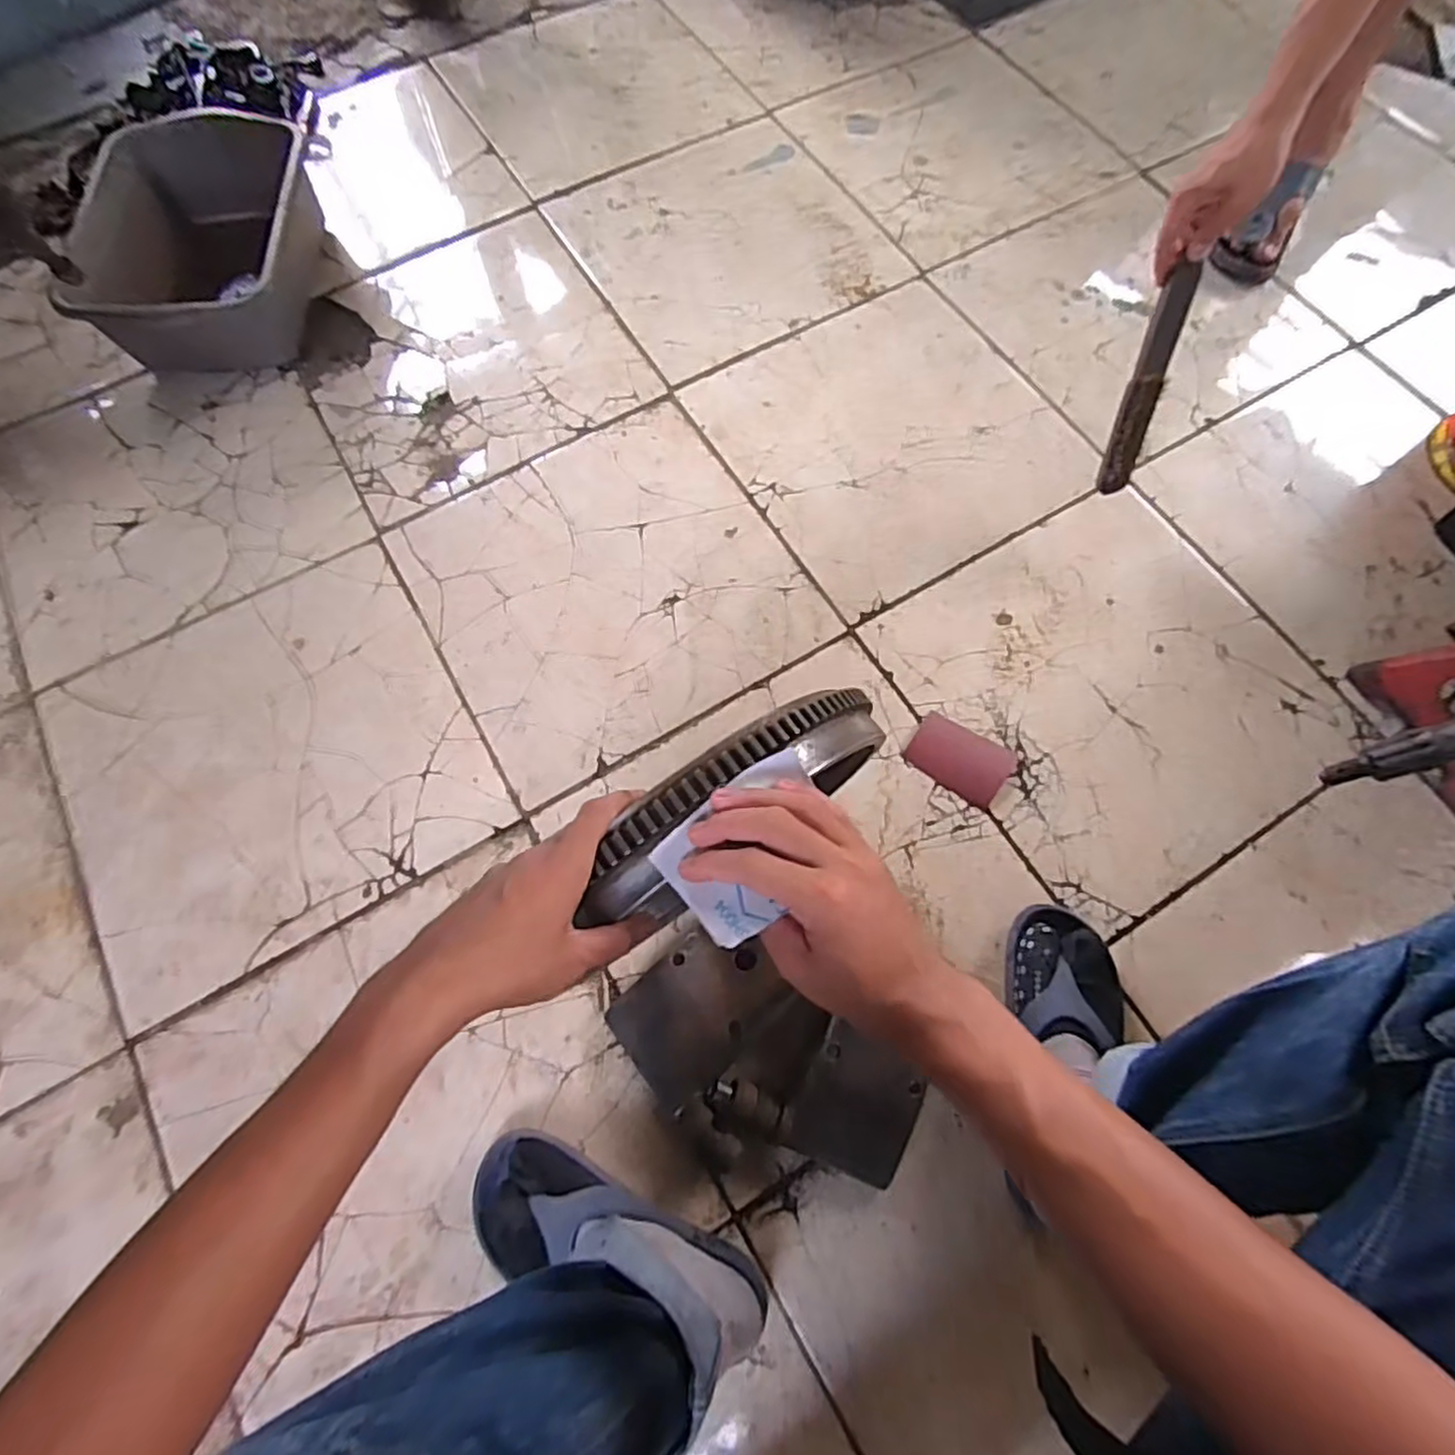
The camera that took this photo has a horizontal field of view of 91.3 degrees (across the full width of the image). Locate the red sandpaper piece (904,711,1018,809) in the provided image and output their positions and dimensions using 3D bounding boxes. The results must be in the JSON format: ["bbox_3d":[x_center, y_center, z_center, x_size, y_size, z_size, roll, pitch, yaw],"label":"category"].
[{"bbox_3d":[0.245,0.031,0.748,0.100,0.004,0.072,30,74,11],"label":"red sandpaper piece"}]

